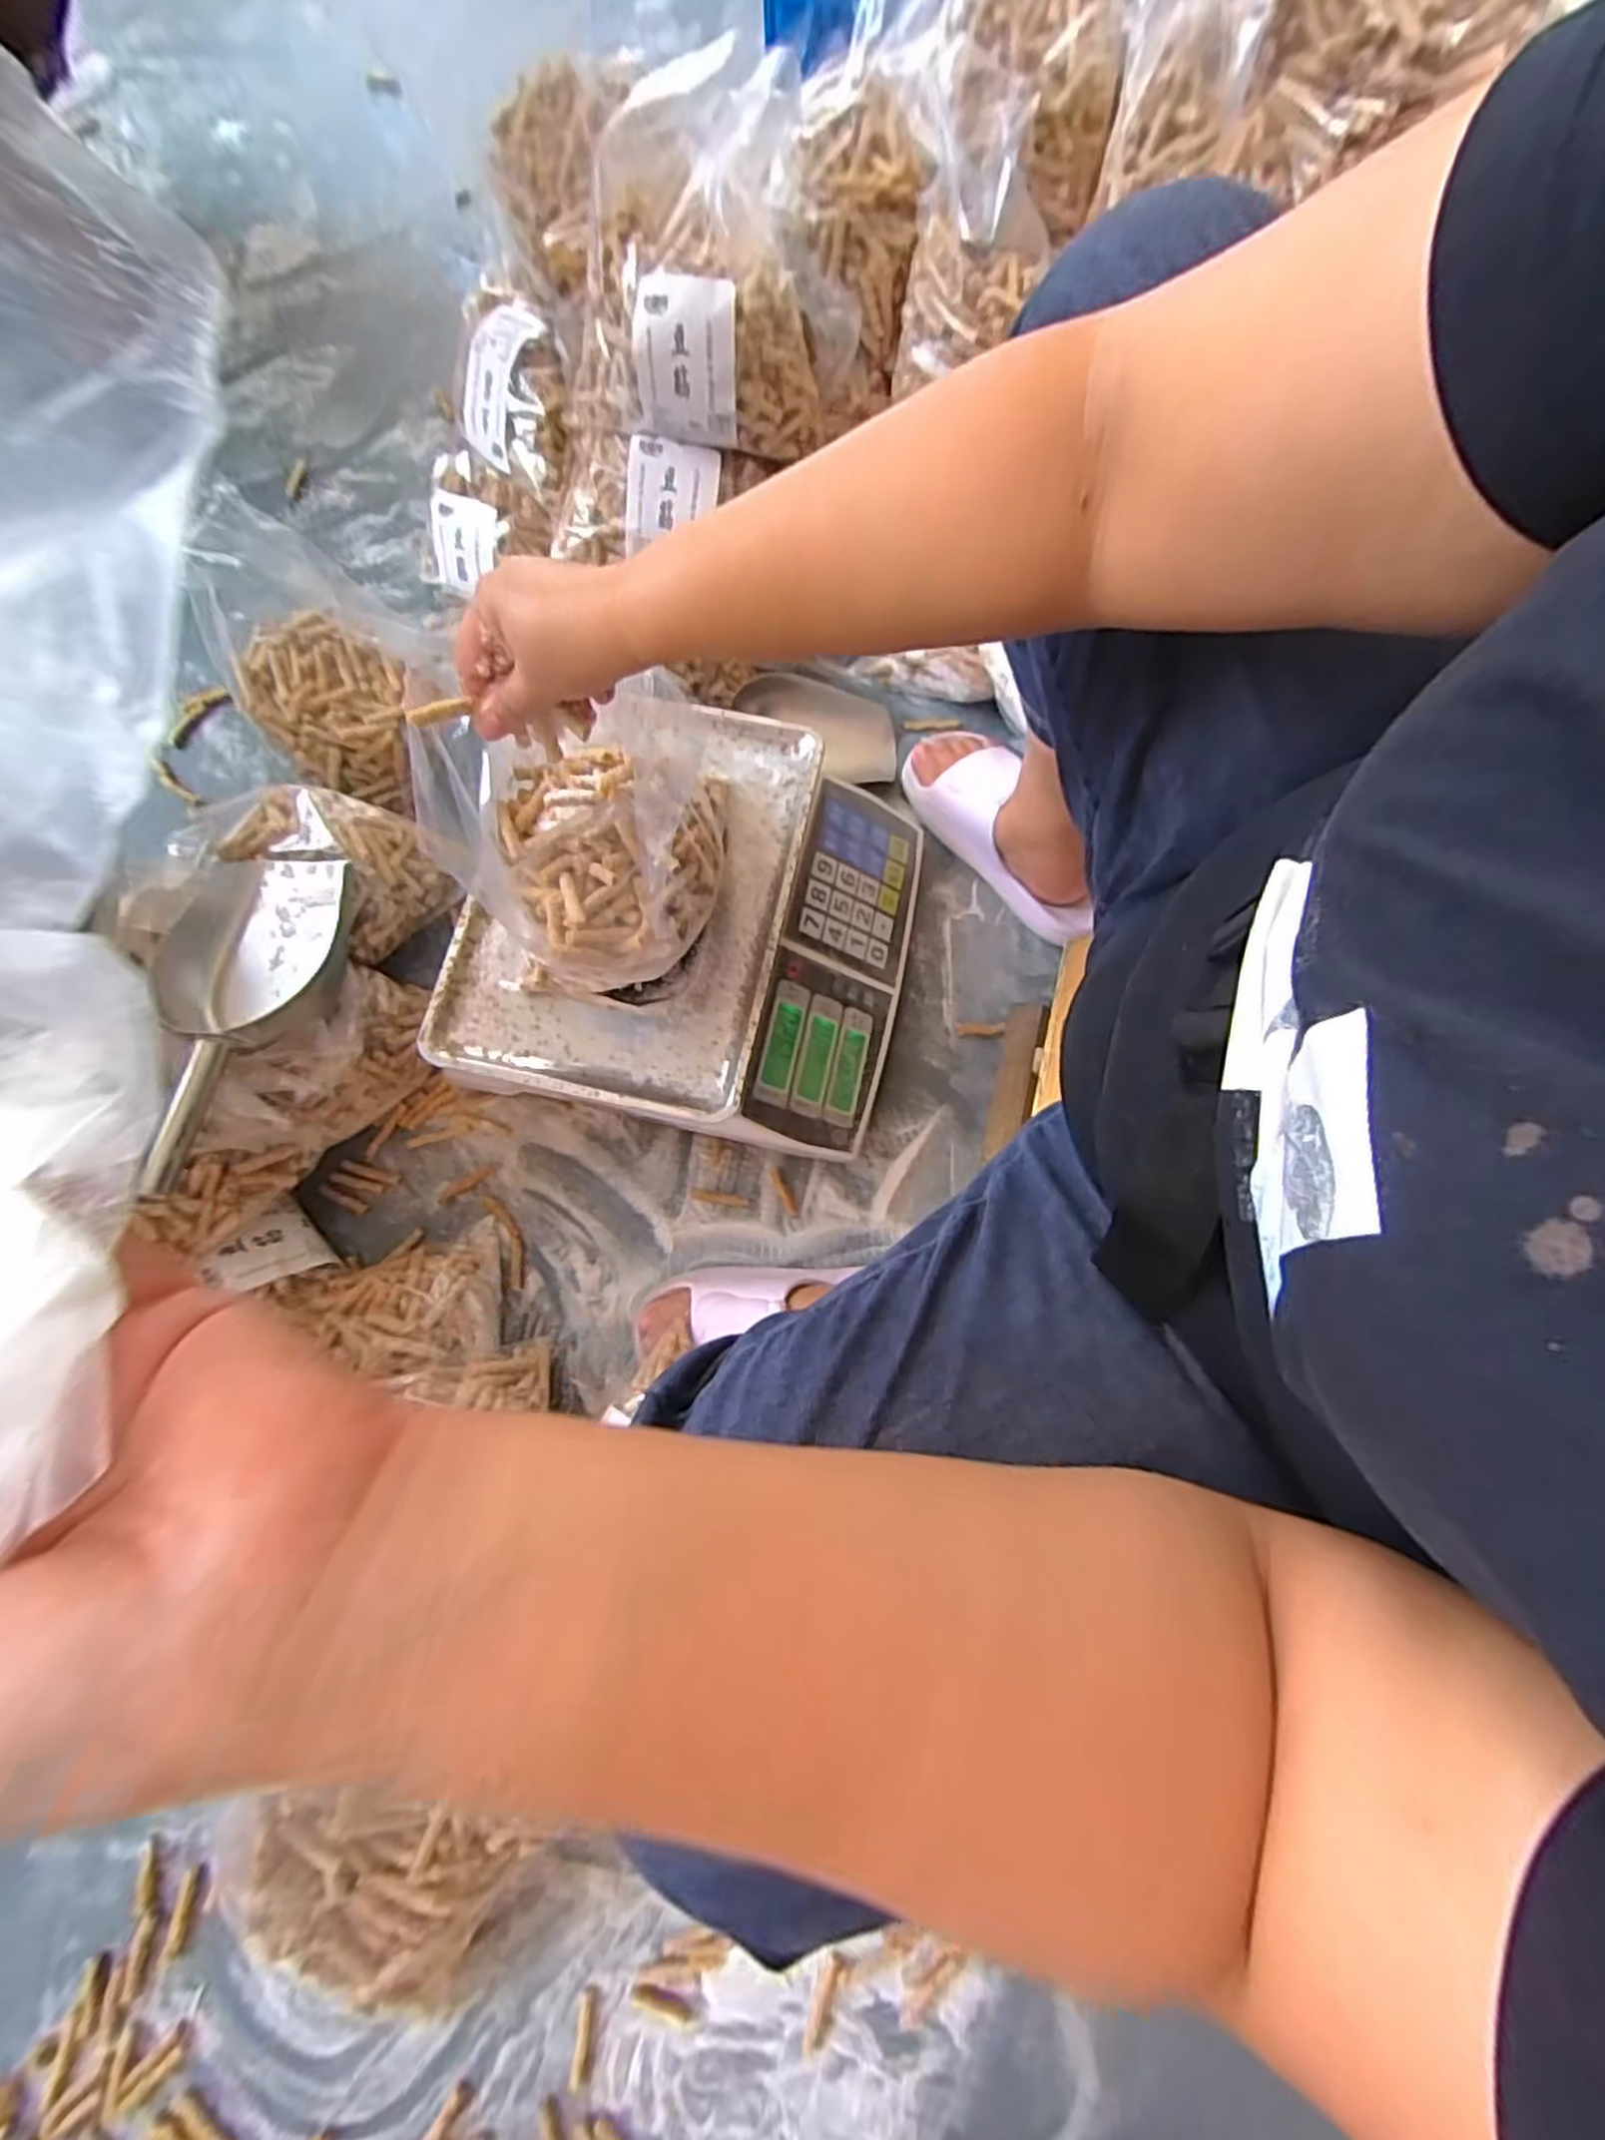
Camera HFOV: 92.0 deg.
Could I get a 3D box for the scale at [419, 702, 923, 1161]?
[{"bbox_3d":[-0.083,-0.113,0.655,0.346,0.127,0.327,9,76,2],"label":"scale"}]

